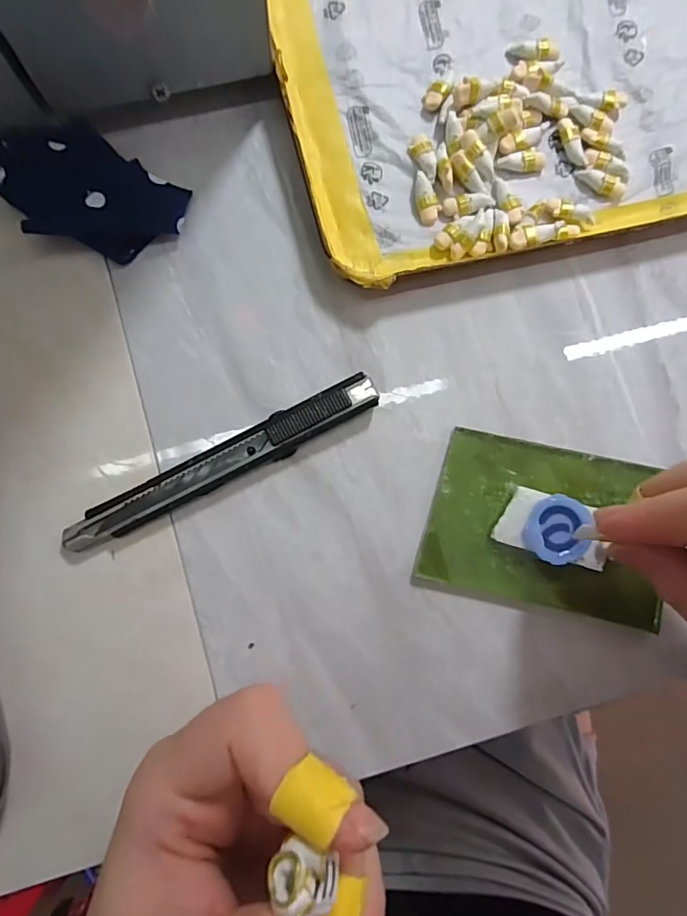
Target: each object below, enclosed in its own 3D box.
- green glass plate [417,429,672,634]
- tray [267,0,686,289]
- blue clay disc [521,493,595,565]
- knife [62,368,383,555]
[{"bbox_3d":[0.085,0.030,0.208,0.098,0.006,0.068,11,87,-1],"label":"green glass plate"},{"bbox_3d":[0.090,-0.193,0.215,0.241,0.014,0.199,-16,88,-2],"label":"tray"},{"bbox_3d":[0.088,0.029,0.204,0.026,0.006,0.027,22,86,-2],"label":"blue clay disc"},{"bbox_3d":[-0.048,0.002,0.202,0.134,0.011,0.015,-28,89,-4],"label":"knife"}]

